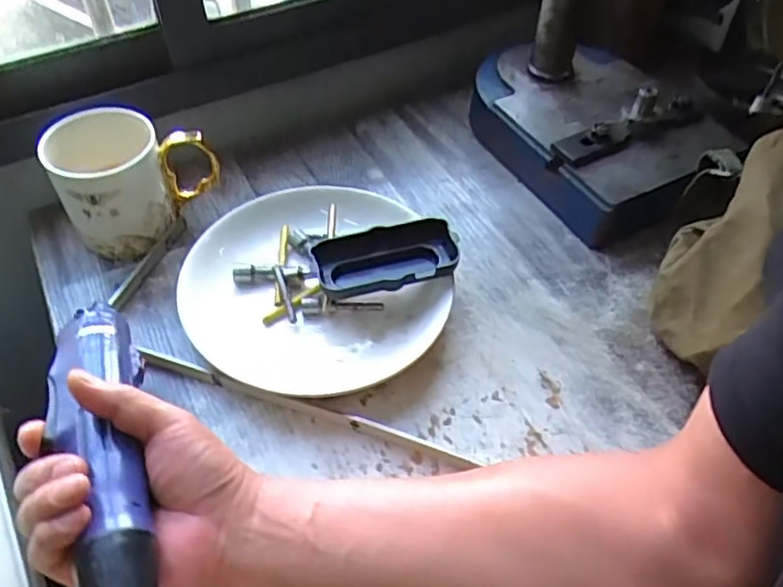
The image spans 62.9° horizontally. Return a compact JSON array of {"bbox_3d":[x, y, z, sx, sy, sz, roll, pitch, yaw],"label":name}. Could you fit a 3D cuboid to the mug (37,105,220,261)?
[{"bbox_3d":[-0.210,-0.093,0.525,0.115,0.101,0.073,-32,58,-24],"label":"mug"}]

